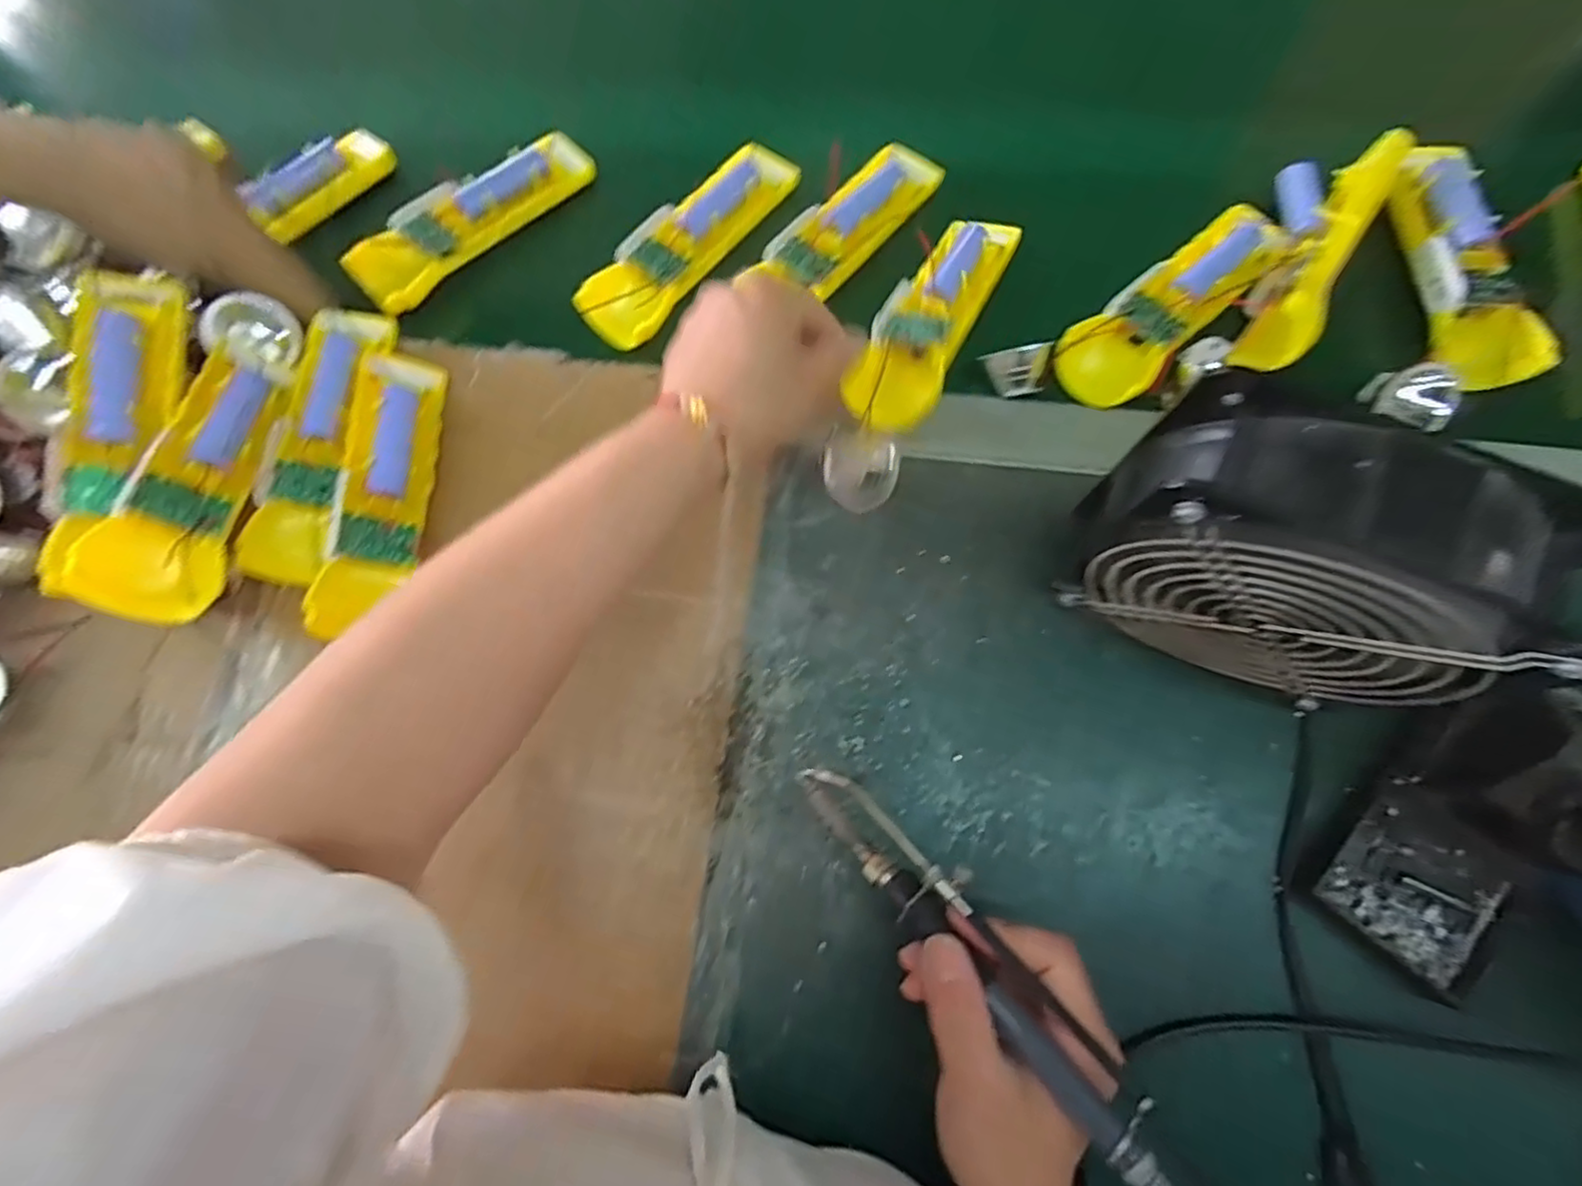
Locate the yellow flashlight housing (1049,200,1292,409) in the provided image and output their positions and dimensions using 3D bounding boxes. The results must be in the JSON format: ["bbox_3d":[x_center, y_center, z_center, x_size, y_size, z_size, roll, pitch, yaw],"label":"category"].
[{"bbox_3d":[0.219,-0.166,0.383,0.145,0.021,0.049,-41,78,2],"label":"yellow flashlight housing"}]

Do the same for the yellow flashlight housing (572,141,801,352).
[{"bbox_3d":[-0.065,-0.222,0.420,0.051,0.023,0.166,36,79,11],"label":"yellow flashlight housing"}]

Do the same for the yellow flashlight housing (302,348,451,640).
[{"bbox_3d":[-0.226,-0.059,0.373,0.038,0.032,0.168,0,73,-1],"label":"yellow flashlight housing"}]

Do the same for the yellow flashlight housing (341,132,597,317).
[{"bbox_3d":[-0.211,-0.251,0.440,0.168,0.026,0.051,-43,77,-9],"label":"yellow flashlight housing"}]

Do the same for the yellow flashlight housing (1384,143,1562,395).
[{"bbox_3d":[0.376,-0.184,0.370,0.048,0.030,0.146,2,75,3],"label":"yellow flashlight housing"}]

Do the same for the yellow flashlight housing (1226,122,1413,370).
[{"bbox_3d":[0.300,-0.192,0.372,0.029,0.035,0.154,30,86,8],"label":"yellow flashlight housing"}]

